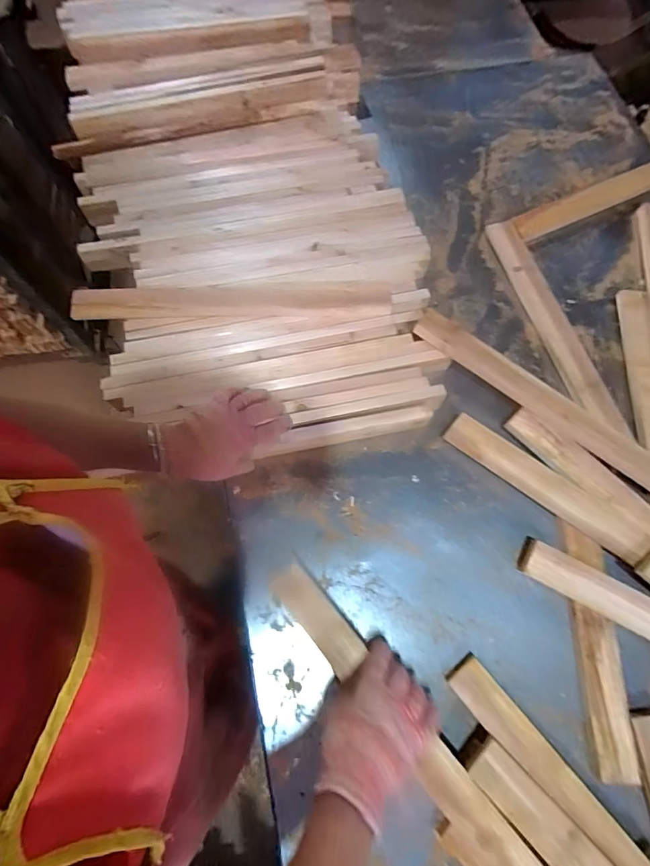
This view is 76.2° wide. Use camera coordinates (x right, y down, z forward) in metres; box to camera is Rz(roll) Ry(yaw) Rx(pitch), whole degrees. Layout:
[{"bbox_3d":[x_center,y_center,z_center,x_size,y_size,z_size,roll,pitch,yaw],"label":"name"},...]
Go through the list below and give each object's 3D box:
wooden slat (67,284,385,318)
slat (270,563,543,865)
[{"bbox_3d":[-0.151,-0.213,0.677,0.504,0.020,0.059,-1,72,-1],"label":"wooden slat"},{"bbox_3d":[0.108,0.380,0.515,0.054,0.025,0.512,-39,76,-12],"label":"slat"}]

